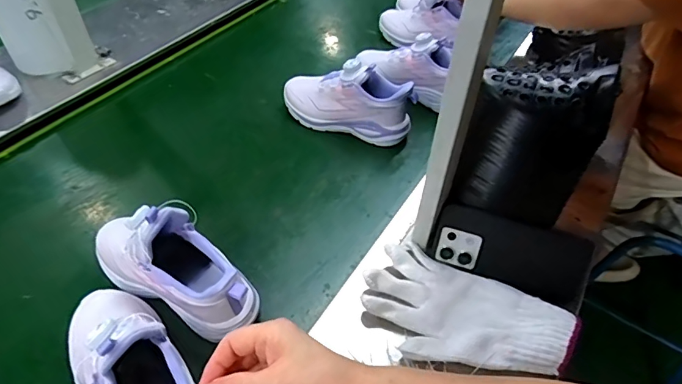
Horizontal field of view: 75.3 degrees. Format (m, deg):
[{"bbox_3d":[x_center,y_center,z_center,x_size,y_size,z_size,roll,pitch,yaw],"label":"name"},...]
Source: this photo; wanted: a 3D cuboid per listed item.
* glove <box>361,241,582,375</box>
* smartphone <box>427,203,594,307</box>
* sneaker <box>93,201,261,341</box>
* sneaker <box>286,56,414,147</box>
[{"bbox_3d":[0.128,0.125,0.467,0.208,0.045,0.127,20,57,11],"label":"glove"},{"bbox_3d":[0.196,0.068,0.509,0.172,0.085,0.012,21,23,4],"label":"smartphone"},{"bbox_3d":[-0.184,0.068,0.474,0.208,0.117,0.084,25,58,14],"label":"sneaker"},{"bbox_3d":[0.007,-0.150,0.716,0.220,0.124,0.070,18,56,9],"label":"sneaker"}]

